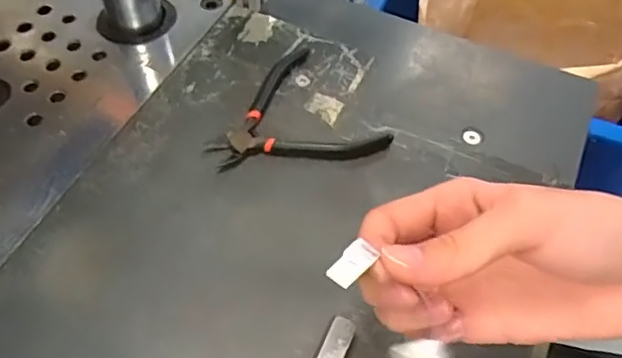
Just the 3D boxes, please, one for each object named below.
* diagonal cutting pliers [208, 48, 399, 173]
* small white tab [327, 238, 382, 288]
[{"bbox_3d":[-0.017,-0.052,0.415,0.120,0.010,0.102,-9,56,-9],"label":"diagonal cutting pliers"},{"bbox_3d":[0.016,0.033,0.229,0.011,0.004,0.018,40,92,-2],"label":"small white tab"}]

